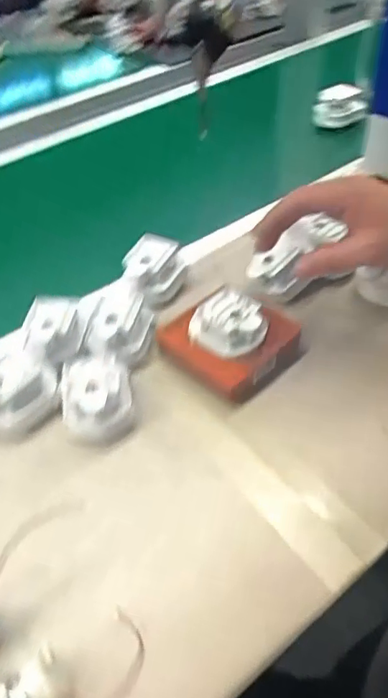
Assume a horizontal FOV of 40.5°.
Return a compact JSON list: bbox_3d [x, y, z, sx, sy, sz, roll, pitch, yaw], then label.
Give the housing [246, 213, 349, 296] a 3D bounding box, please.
[{"bbox_3d":[0.105,-0.097,0.537,0.096,0.040,0.045,-44,51,-8],"label":"housing"}]

